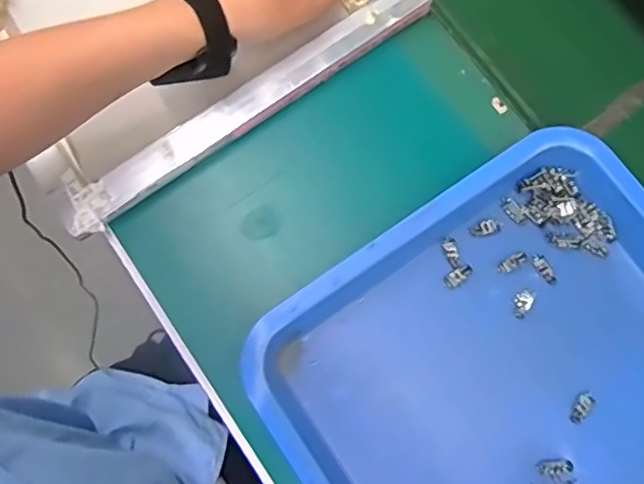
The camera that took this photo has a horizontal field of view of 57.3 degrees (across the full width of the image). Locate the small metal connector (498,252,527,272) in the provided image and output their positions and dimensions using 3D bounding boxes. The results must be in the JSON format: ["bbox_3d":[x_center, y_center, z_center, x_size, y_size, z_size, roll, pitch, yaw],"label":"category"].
[{"bbox_3d":[0.155,0.017,0.477,0.026,0.004,0.010,-30,79,-6],"label":"small metal connector"}]

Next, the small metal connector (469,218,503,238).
[{"bbox_3d":[0.136,-0.012,0.485,0.028,0.004,0.014,-15,78,-4],"label":"small metal connector"}]

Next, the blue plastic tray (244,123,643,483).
[{"bbox_3d":[0.188,0.158,0.436,0.354,0.042,0.421,-34,80,-7],"label":"blue plastic tray"}]

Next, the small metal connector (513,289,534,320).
[{"bbox_3d":[0.159,0.049,0.468,0.014,0.004,0.025,25,79,5],"label":"small metal connector"}]

